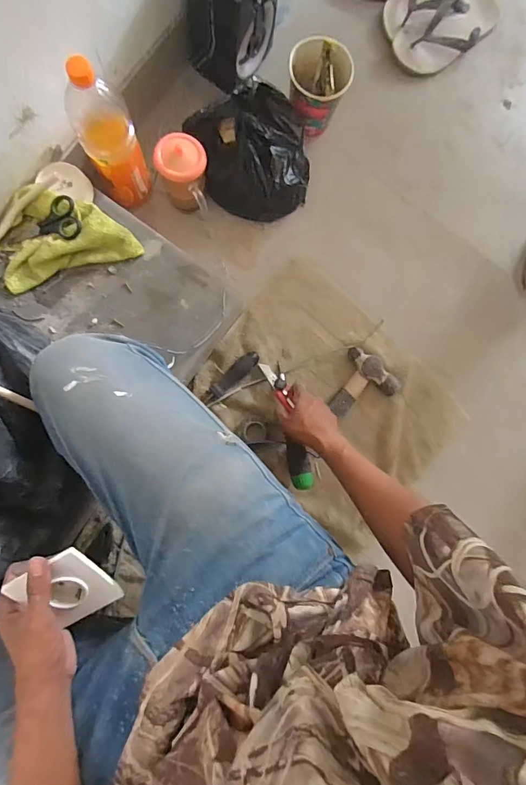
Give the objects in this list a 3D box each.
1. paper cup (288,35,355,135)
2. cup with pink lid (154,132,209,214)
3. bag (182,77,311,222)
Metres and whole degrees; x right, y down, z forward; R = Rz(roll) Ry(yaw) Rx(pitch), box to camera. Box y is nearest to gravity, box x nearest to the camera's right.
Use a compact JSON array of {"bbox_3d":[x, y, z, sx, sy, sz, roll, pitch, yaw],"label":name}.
[{"bbox_3d":[0.092,-0.526,0.722,0.100,0.106,0.099,0,86,-4],"label":"paper cup"},{"bbox_3d":[-0.131,-0.350,0.679,0.078,0.111,0.082,0,86,-4],"label":"cup with pink lid"},{"bbox_3d":[-0.024,-0.400,0.695,0.216,0.128,0.156,8,86,-4],"label":"bag"}]

